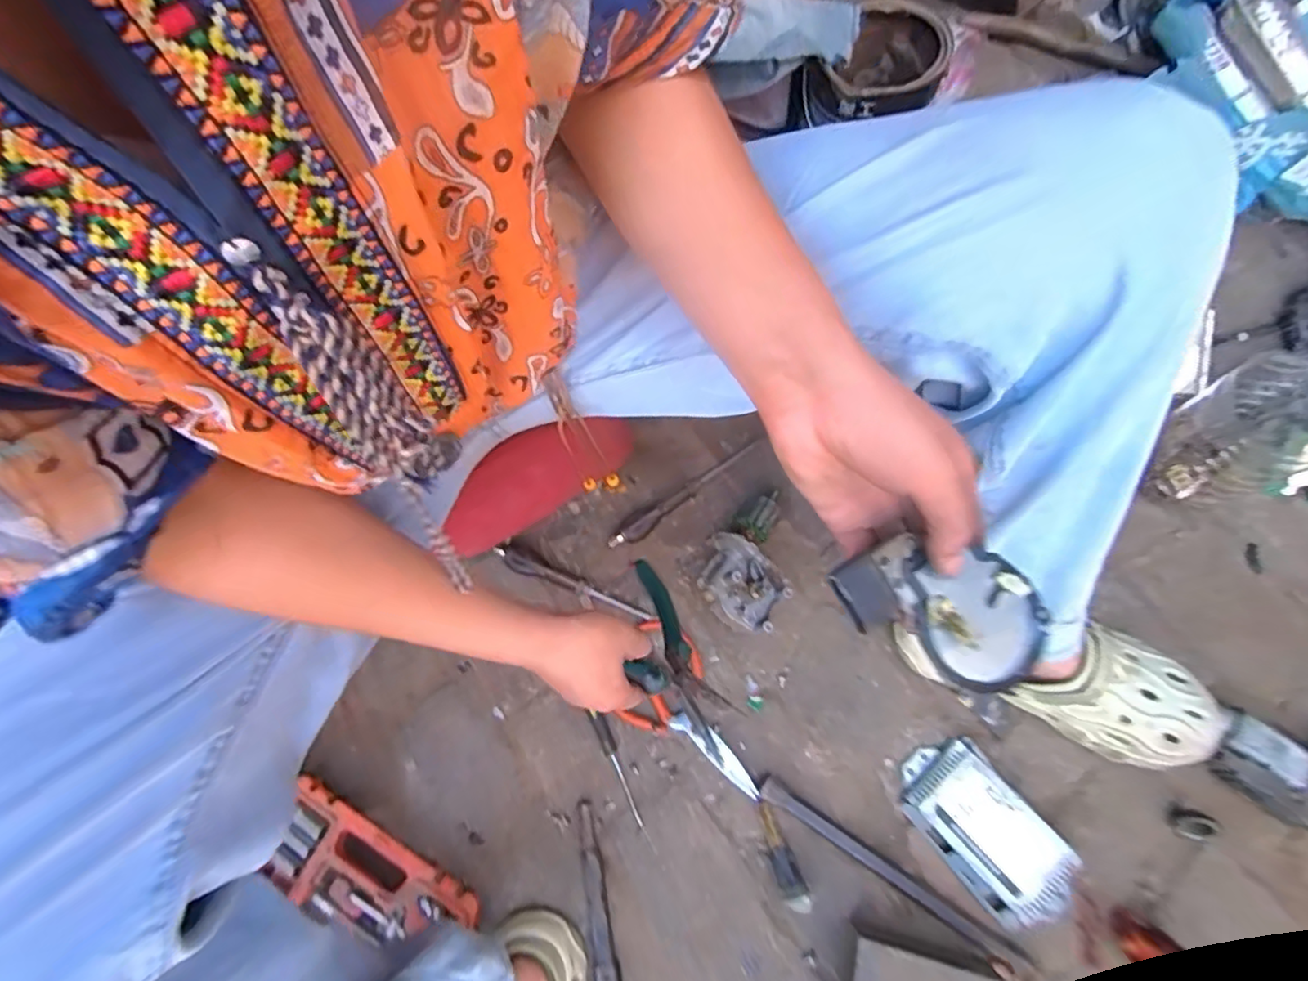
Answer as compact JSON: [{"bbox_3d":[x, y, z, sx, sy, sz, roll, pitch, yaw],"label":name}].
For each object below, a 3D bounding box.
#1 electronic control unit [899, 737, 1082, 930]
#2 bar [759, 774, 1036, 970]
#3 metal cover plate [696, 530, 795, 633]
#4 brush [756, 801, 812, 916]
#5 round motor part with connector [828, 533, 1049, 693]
[{"bbox_3d":[0.303,0.312,0.568,0.088,0.032,0.156,-34,72,-10],"label":"electronic control unit"},{"bbox_3d":[0.213,0.352,0.574,0.254,0.022,0.018,32,74,13],"label":"bar"},{"bbox_3d":[0.092,0.100,0.660,0.099,0.057,0.081,32,74,14],"label":"metal cover plate"},{"bbox_3d":[0.119,0.344,0.581,0.024,0.025,0.090,-20,70,-5],"label":"brush"},{"bbox_3d":[0.139,0.055,0.308,0.105,0.028,0.061,29,75,-2],"label":"round motor part with connector"}]

